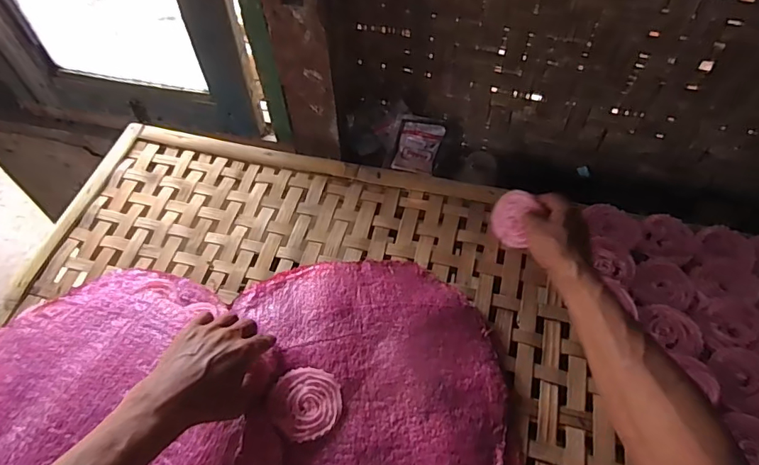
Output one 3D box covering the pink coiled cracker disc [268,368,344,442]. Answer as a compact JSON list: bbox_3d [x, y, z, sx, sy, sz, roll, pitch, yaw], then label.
[{"bbox_3d":[-0.079,0.183,0.519,0.074,0.006,0.074,6,53,-7],"label":"pink coiled cracker disc"}]

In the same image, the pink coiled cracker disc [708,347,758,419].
[{"bbox_3d":[0.408,0.166,0.534,0.067,0.012,0.075,2,55,4],"label":"pink coiled cracker disc"}]

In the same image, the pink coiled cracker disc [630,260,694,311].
[{"bbox_3d":[0.359,0.067,0.611,0.072,0.015,0.065,7,56,7],"label":"pink coiled cracker disc"}]

